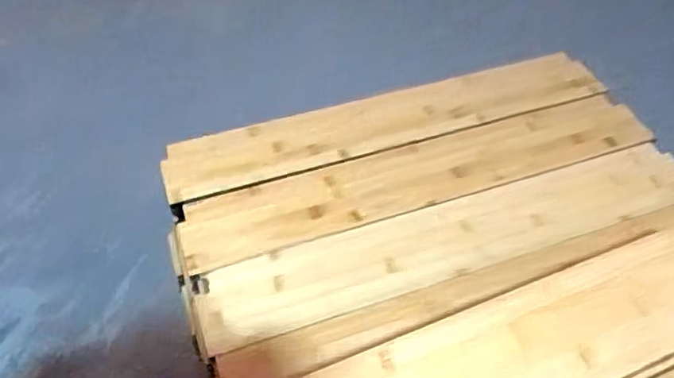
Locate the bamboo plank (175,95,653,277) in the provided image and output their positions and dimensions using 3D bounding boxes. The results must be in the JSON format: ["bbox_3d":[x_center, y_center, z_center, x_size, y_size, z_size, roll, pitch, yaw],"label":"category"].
[{"bbox_3d":[0.135,-0.027,0.882,0.732,0.016,0.126,-15,52,-15],"label":"bamboo plank"}]

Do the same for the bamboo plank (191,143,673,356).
[{"bbox_3d":[0.175,0.063,0.780,0.705,0.014,0.124,-14,52,-15],"label":"bamboo plank"}]

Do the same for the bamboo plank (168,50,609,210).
[{"bbox_3d":[0.092,-0.115,0.917,0.705,0.010,0.120,-16,52,-16],"label":"bamboo plank"}]

